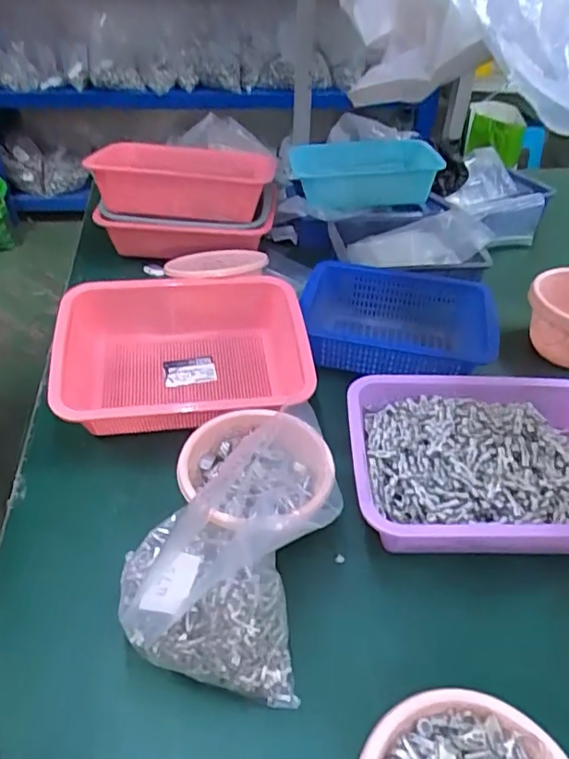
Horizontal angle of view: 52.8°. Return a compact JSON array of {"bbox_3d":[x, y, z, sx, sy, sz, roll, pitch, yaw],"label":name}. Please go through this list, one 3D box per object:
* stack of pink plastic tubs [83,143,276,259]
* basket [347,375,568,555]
[{"bbox_3d":[-0.157,-0.293,0.956,0.272,0.166,0.164,4,41,1],"label":"stack of pink plastic tubs"},{"bbox_3d":[0.227,0.099,0.626,0.307,0.092,0.212,2,41,0],"label":"basket"}]

